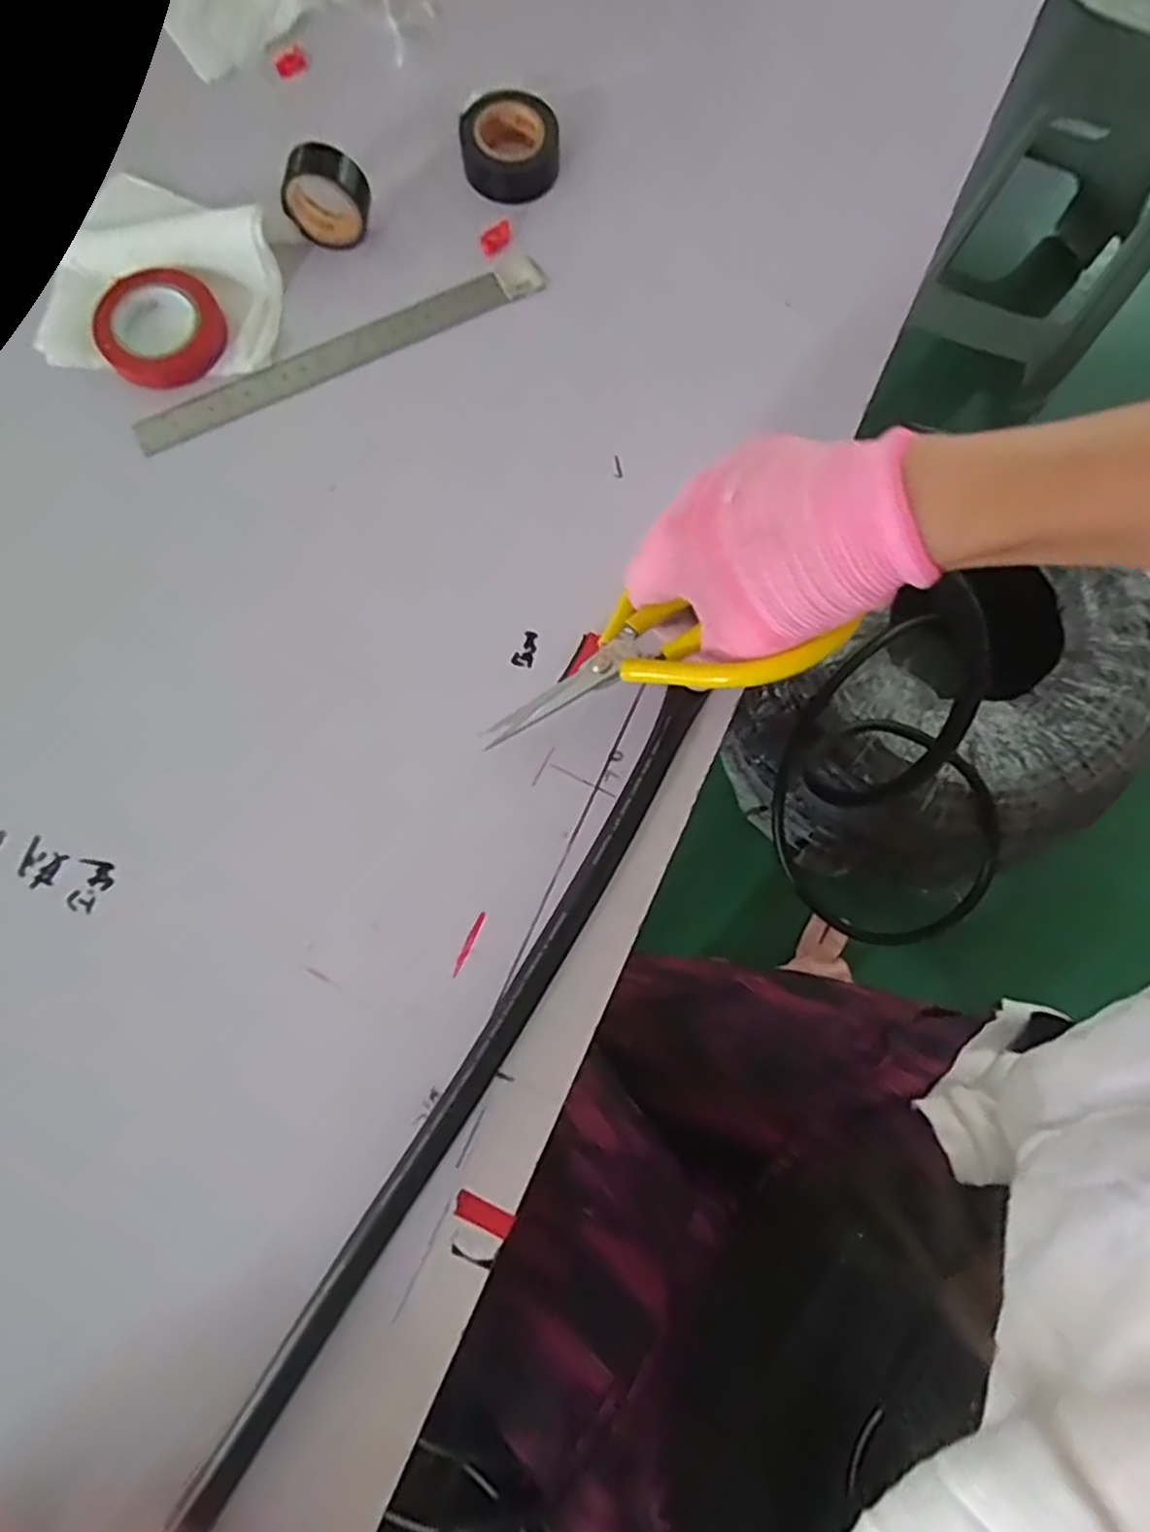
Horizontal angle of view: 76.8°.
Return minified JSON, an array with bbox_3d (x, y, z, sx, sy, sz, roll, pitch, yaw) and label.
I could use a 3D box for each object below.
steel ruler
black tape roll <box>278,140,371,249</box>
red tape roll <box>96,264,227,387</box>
[{"bbox_3d":[-0.118,-0.212,0.370,0.217,0.008,0.018,-26,81,-6],"label":"steel ruler"},{"bbox_3d":[-0.124,-0.284,0.365,0.042,0.044,0.019,7,79,0],"label":"black tape roll"},{"bbox_3d":[-0.207,-0.220,0.361,0.060,0.012,0.053,-31,81,-7],"label":"red tape roll"}]

